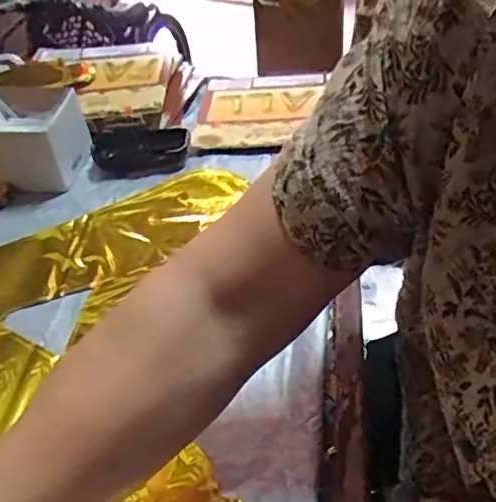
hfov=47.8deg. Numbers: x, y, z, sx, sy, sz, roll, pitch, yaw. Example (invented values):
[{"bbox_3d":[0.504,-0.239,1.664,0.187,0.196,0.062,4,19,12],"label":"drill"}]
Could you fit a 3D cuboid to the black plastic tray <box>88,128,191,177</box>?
[{"bbox_3d":[-0.124,-0.117,0.645,0.108,0.021,0.078,-7,43,-1],"label":"black plastic tray"}]

